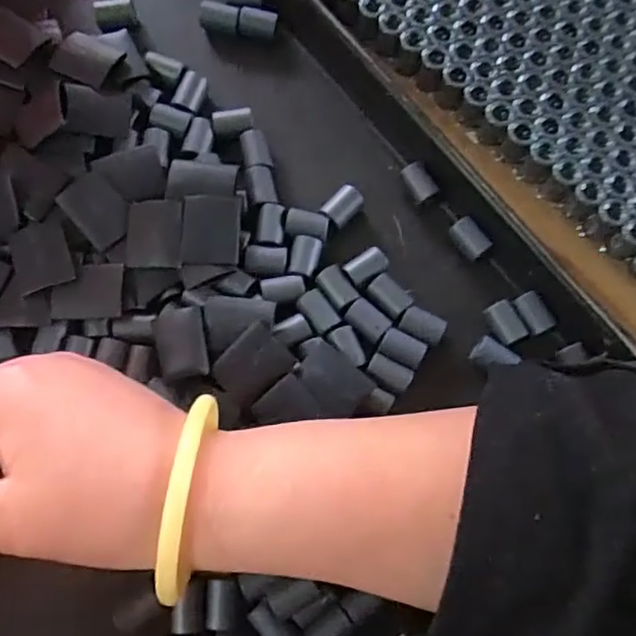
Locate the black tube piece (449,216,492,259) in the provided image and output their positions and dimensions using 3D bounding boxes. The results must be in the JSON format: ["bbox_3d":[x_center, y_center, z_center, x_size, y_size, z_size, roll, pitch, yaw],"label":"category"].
[{"bbox_3d":[0.073,-0.038,0.312,0.012,0.012,0.020,-36,79,-11],"label":"black tube piece"}]

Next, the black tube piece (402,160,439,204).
[{"bbox_3d":[0.051,-0.067,0.320,0.012,0.011,0.020,-23,76,-9],"label":"black tube piece"}]

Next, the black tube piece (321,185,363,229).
[{"bbox_3d":[0.012,-0.054,0.315,0.012,0.012,0.020,40,76,8],"label":"black tube piece"}]

